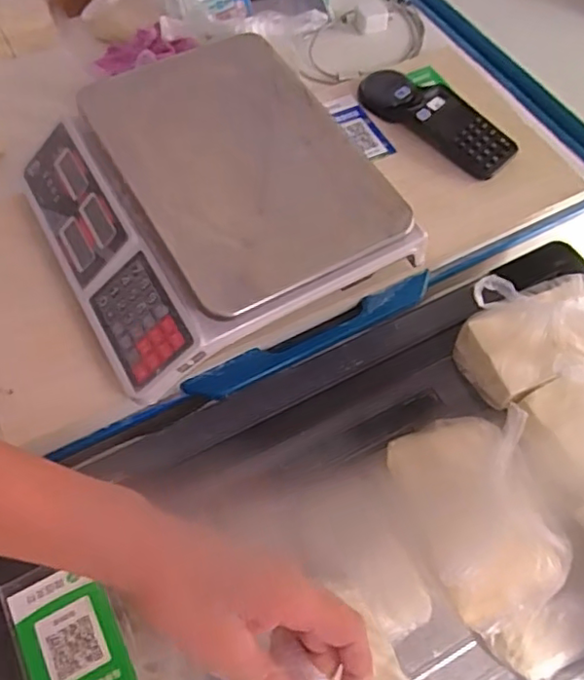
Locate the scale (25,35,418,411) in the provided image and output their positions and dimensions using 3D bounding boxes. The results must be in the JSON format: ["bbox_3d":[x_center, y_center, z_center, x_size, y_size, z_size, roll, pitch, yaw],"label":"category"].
[{"bbox_3d":[-0.092,-0.140,0.632,0.312,0.114,0.339,-28,64,-17],"label":"scale"}]

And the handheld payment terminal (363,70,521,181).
[{"bbox_3d":[0.177,-0.281,0.762,0.076,0.038,0.221,-38,68,-21],"label":"handheld payment terminal"}]

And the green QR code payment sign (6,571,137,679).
[{"bbox_3d":[-0.194,0.263,0.530,0.079,0.009,0.115,-25,63,-15],"label":"green QR code payment sign"}]

